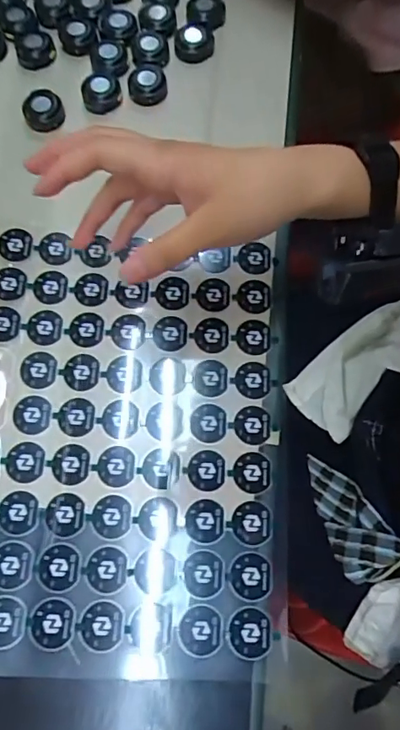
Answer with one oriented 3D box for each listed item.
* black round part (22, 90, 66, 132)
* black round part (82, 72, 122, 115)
[{"bbox_3d":[-0.116,-0.190,0.371,0.029,0.011,0.032,-17,73,-6],"label":"black round part"},{"bbox_3d":[-0.073,-0.202,0.374,0.028,0.016,0.028,0,72,0],"label":"black round part"}]

